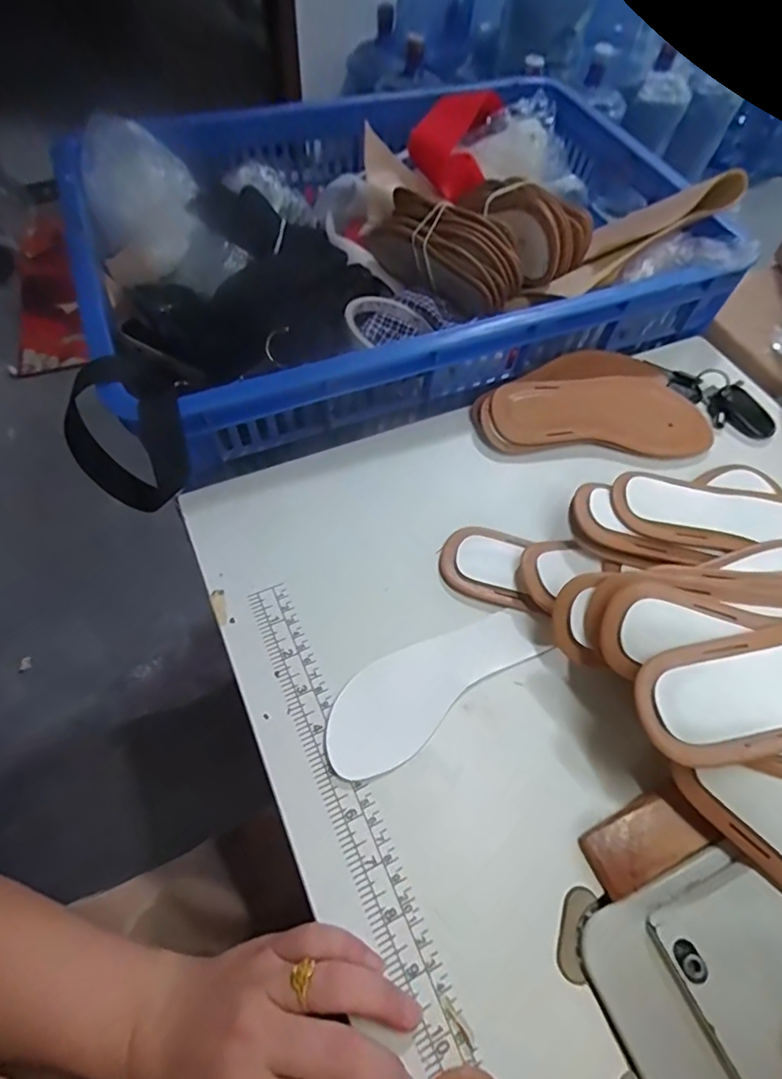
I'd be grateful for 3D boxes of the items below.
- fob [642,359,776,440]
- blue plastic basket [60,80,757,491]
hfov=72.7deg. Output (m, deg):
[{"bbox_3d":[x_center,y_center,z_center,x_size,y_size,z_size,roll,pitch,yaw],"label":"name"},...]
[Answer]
[{"bbox_3d":[0.300,-0.140,0.491,0.063,0.020,0.119,-27,65,-17],"label":"fob"},{"bbox_3d":[0.009,-0.313,0.545,0.578,0.124,0.409,-18,62,-13],"label":"blue plastic basket"}]

